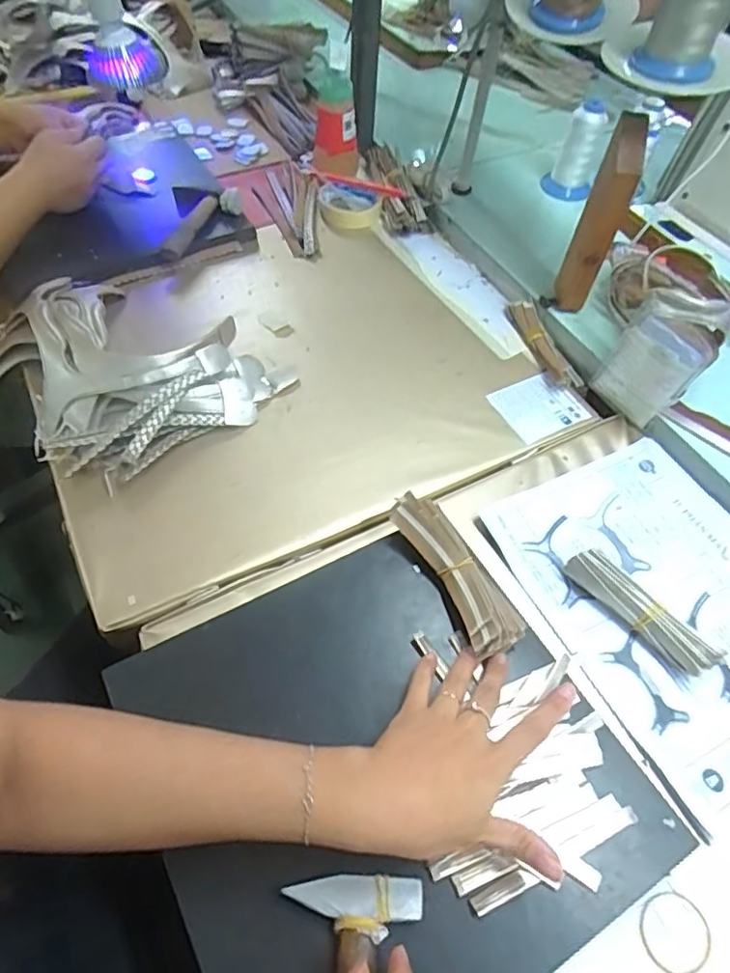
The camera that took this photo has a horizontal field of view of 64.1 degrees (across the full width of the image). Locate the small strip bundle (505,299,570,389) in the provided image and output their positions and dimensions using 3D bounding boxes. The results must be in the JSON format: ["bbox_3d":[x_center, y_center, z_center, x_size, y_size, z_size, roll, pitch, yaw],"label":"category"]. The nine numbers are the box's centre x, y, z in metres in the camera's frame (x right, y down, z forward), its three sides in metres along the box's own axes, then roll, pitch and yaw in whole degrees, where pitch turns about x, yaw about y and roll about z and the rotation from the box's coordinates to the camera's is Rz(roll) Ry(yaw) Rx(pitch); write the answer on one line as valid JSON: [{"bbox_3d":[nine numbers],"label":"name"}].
[{"bbox_3d":[0.199,-0.167,0.666,0.022,0.027,0.135,-12,56,-8],"label":"small strip bundle"}]

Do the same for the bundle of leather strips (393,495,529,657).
[{"bbox_3d":[0.072,0.065,0.465,0.043,0.028,0.142,-23,60,-17],"label":"bundle of leather strips"}]

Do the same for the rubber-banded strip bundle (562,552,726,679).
[{"bbox_3d":[0.230,0.101,0.483,0.033,0.033,0.129,-36,62,-22],"label":"rubber-banded strip bundle"}]

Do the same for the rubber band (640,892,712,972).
[{"bbox_3d":[0.198,0.284,0.371,0.046,0.004,0.041,-14,57,-9],"label":"rubber band"}]

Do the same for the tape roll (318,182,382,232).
[{"bbox_3d":[-0.021,-0.392,0.815,0.085,0.025,0.082,0,55,0],"label":"tape roll"}]

